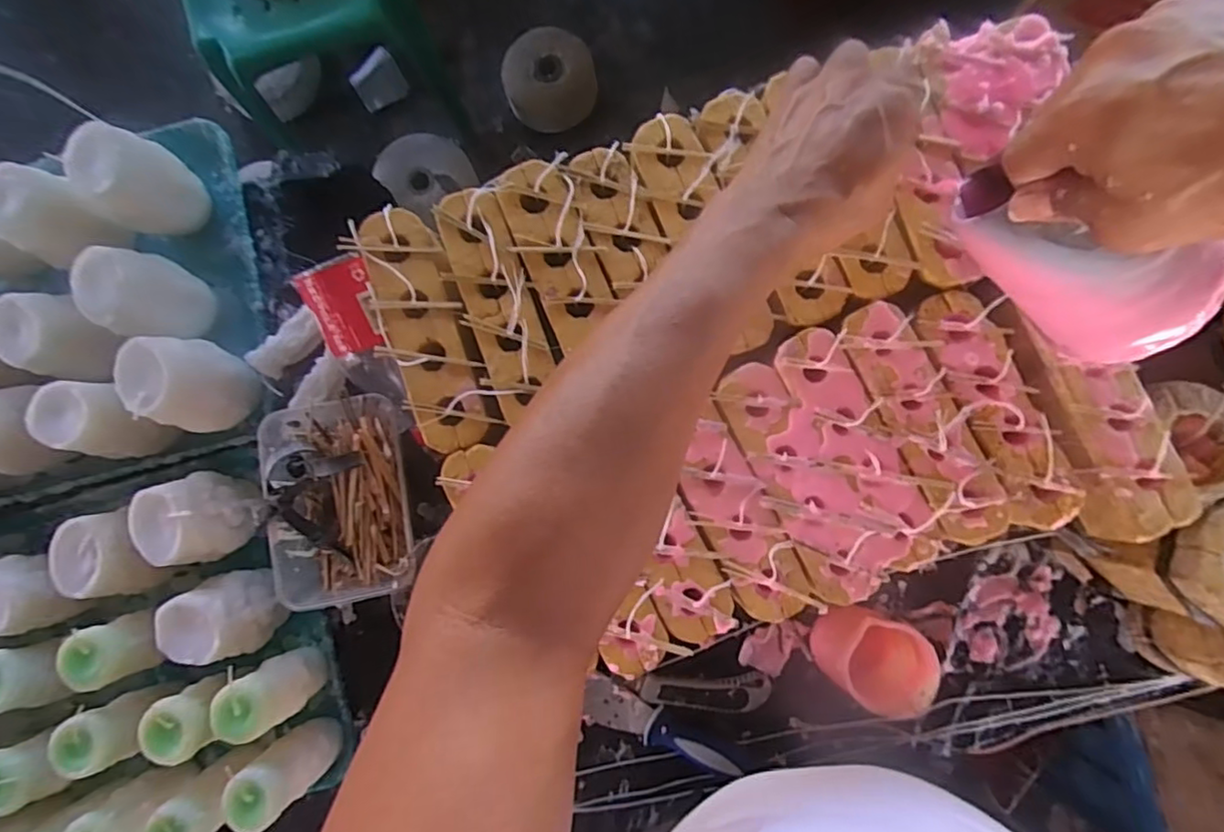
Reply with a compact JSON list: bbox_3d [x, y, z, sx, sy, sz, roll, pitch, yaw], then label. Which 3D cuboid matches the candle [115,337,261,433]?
[{"bbox_3d":[-0.395,-0.030,0.590,0.065,0.105,0.070,0,87,2],"label":"candle"}]

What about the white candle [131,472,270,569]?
[{"bbox_3d":[-0.393,0.097,0.598,0.064,0.101,0.078,19,88,3],"label":"white candle"}]

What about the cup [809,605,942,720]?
[{"bbox_3d":[0.228,0.209,0.548,0.075,0.090,0.070,0,87,2],"label":"cup"}]

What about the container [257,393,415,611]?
[{"bbox_3d":[-0.239,0.076,0.554,0.118,0.050,0.183,-7,86,2],"label":"container"}]

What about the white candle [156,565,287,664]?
[{"bbox_3d":[-0.367,0.187,0.587,0.069,0.089,0.066,2,87,2],"label":"white candle"}]

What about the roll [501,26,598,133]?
[{"bbox_3d":[-0.135,-0.739,1.392,0.198,0.118,0.185,0,87,2],"label":"roll"}]

